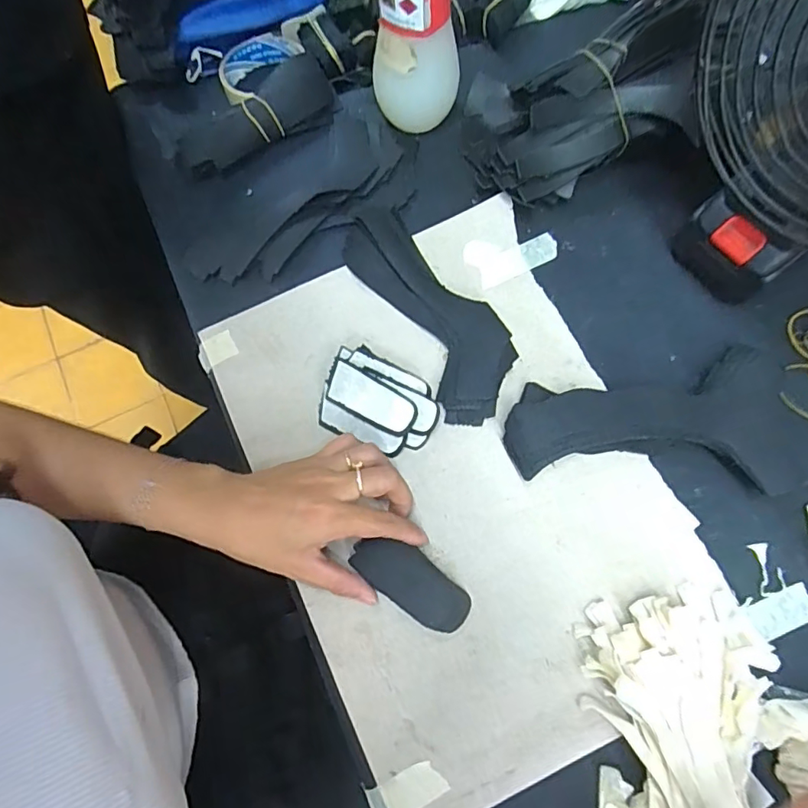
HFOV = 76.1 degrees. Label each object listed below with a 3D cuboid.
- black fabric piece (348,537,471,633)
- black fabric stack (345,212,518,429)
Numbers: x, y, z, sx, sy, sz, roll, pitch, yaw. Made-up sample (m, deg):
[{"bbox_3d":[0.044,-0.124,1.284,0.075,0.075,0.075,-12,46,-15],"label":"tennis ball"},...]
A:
[{"bbox_3d":[0.005,0.121,0.354,0.086,0.009,0.036,33,79,5],"label":"black fabric piece"},{"bbox_3d":[0.019,-0.074,0.410,0.075,0.017,0.187,-35,77,-7],"label":"black fabric stack"}]

